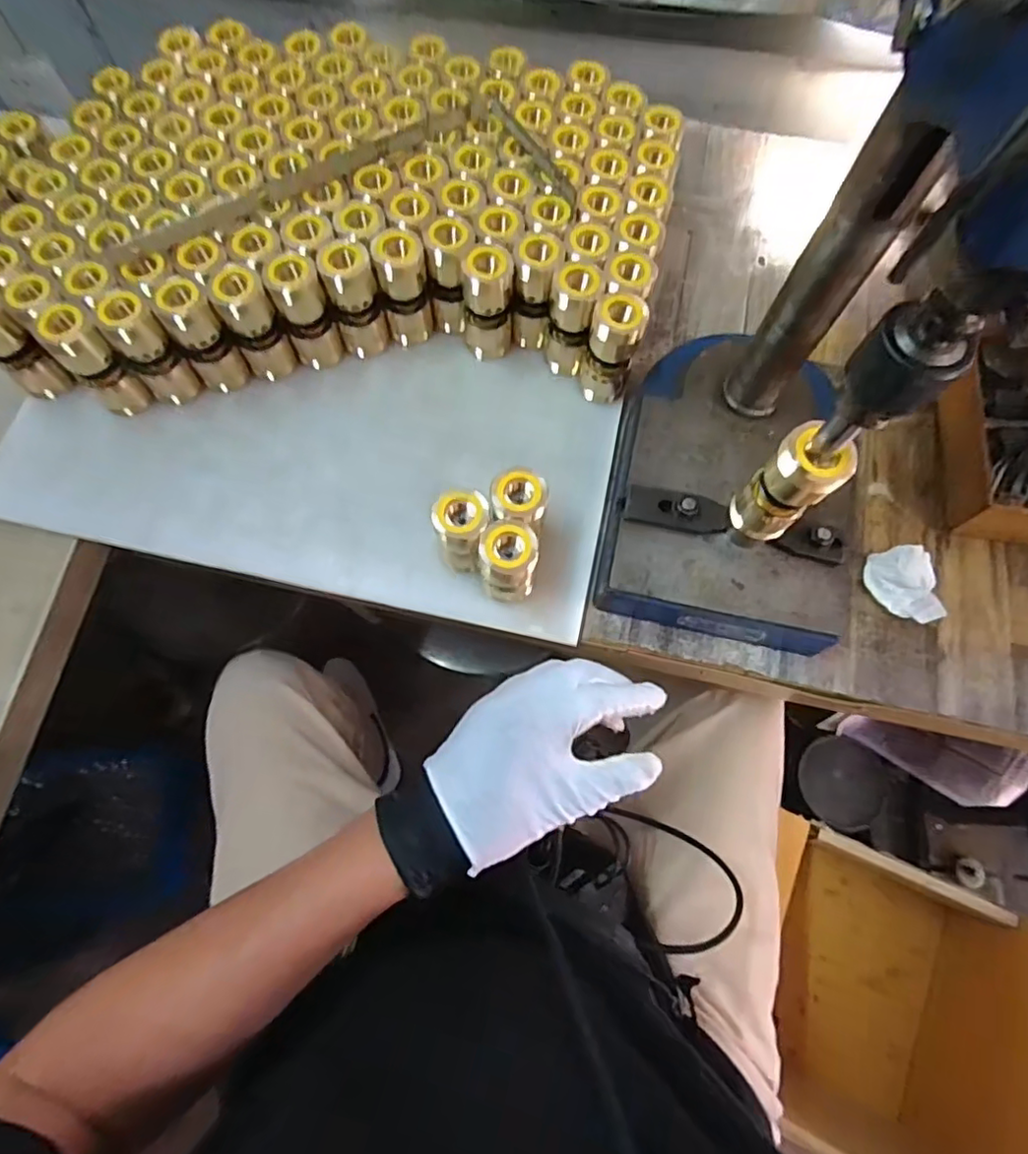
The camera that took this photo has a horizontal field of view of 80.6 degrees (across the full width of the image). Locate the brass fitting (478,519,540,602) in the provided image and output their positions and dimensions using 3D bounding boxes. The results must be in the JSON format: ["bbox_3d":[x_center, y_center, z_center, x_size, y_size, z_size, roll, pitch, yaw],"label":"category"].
[{"bbox_3d":[-0.004,-0.009,0.445,0.040,0.087,0.034,5,70,2],"label":"brass fitting"}]

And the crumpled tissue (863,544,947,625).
[{"bbox_3d":[0.308,0.006,0.479,0.041,0.024,0.060,-5,70,-2],"label":"crumpled tissue"}]

